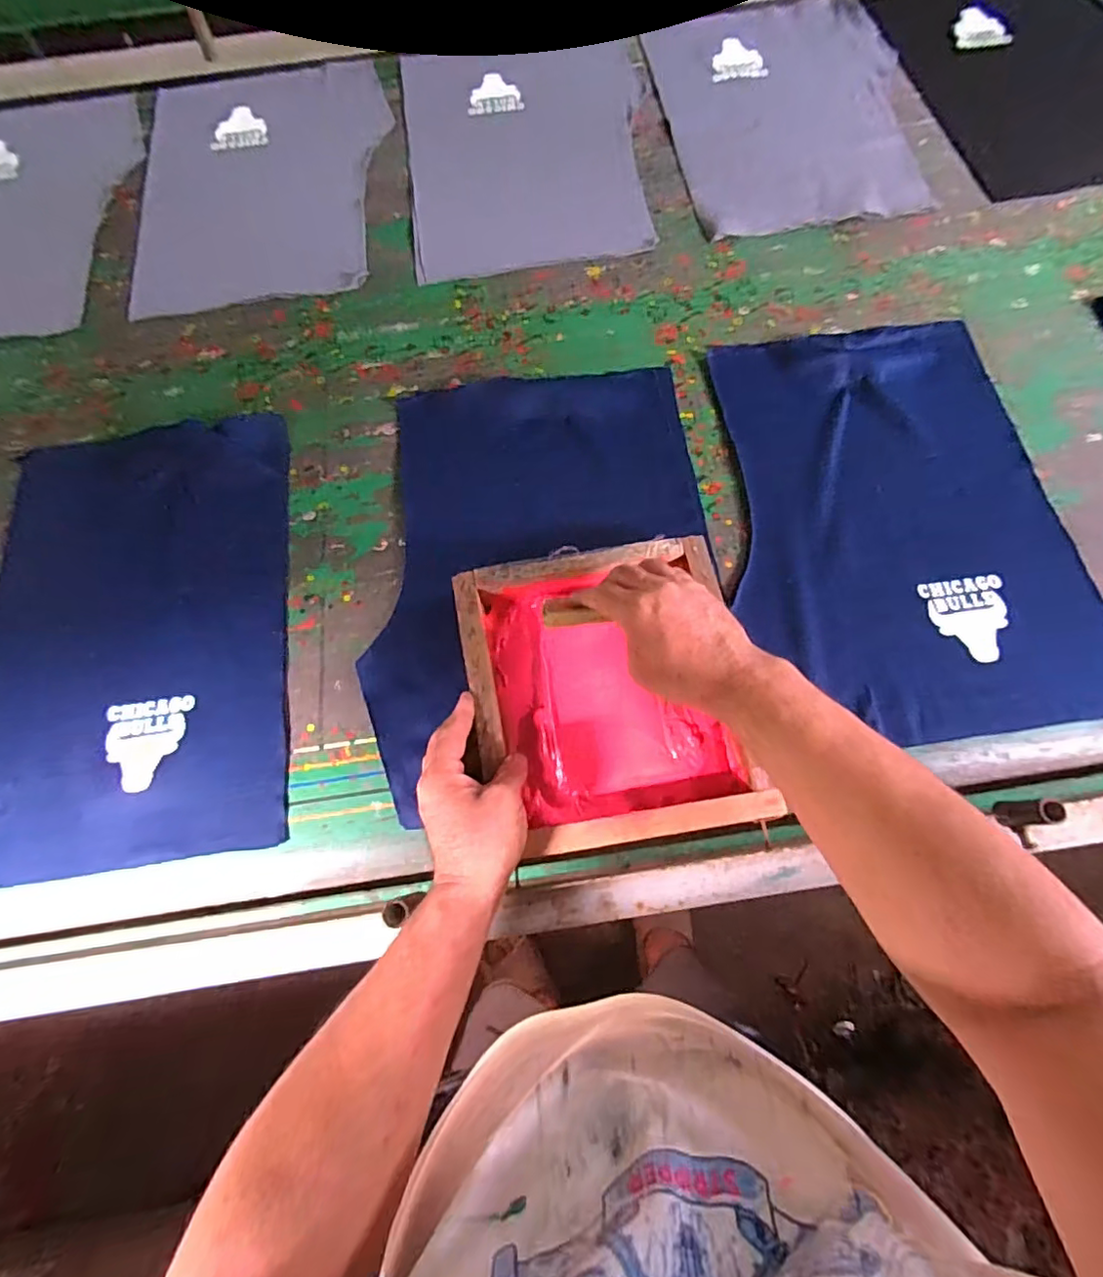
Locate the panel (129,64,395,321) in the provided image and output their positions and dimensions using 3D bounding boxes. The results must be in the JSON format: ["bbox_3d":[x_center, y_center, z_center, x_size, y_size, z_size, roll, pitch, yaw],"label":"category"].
[{"bbox_3d":[-0.407,-0.654,0.822,0.340,0.014,0.471,-8,72,-1],"label":"panel"}]

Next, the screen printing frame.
[{"bbox_3d":[0.051,0.049,0.534,0.239,0.051,0.260,-10,72,-1],"label":"screen printing frame"}]

